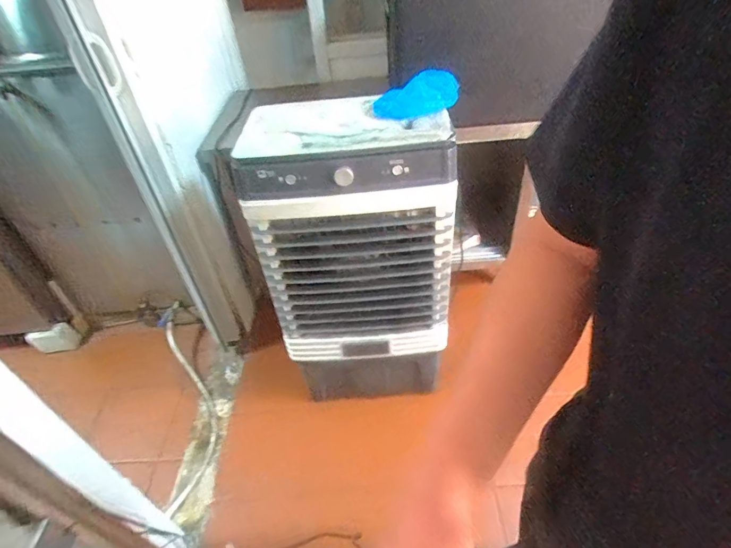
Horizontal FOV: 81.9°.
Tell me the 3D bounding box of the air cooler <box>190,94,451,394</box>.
[{"bbox_3d":[-0.026,-0.032,1.285,0.505,0.860,0.339,-7,40,-2],"label":"air cooler"}]

